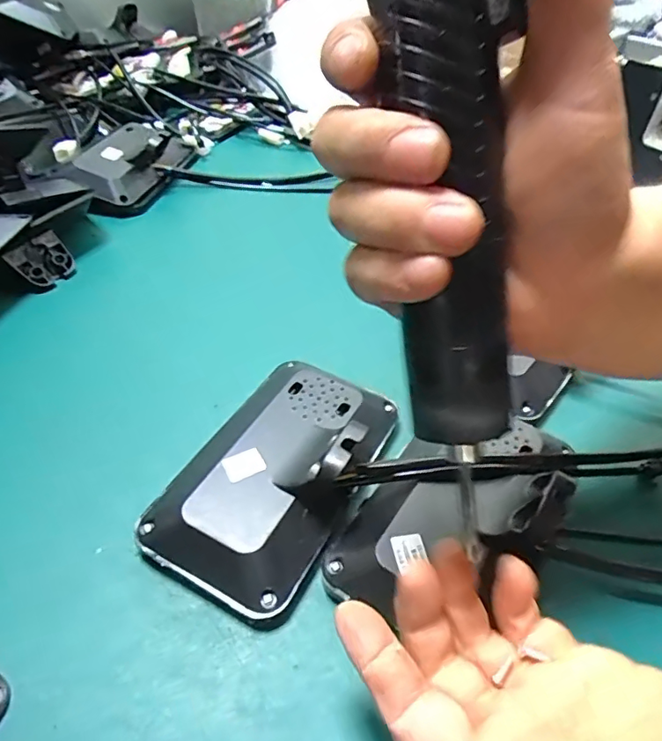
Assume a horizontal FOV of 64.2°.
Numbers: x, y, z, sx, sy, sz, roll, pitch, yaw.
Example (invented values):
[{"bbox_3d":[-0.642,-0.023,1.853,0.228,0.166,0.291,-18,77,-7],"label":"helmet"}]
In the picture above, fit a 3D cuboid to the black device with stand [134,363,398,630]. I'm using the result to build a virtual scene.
[{"bbox_3d":[-0.029,0.044,0.295,0.094,0.046,0.158,22,48,18],"label":"black device with stand"}]

